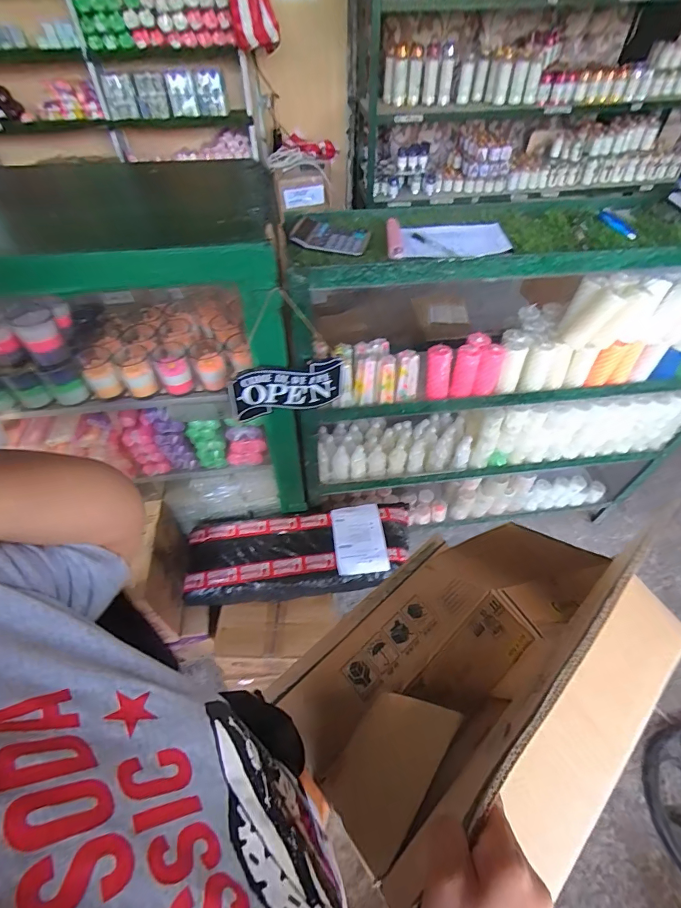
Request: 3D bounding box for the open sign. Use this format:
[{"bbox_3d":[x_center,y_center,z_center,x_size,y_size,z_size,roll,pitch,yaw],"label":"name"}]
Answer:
[{"bbox_3d":[-0.109,-0.139,0.871,0.236,0.128,0.012,-15,50,-12],"label":"open sign"}]

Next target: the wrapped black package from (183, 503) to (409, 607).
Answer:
[{"bbox_3d":[-0.112,0.280,1.178,0.623,0.093,0.239,-5,48,-4],"label":"wrapped black package"}]

